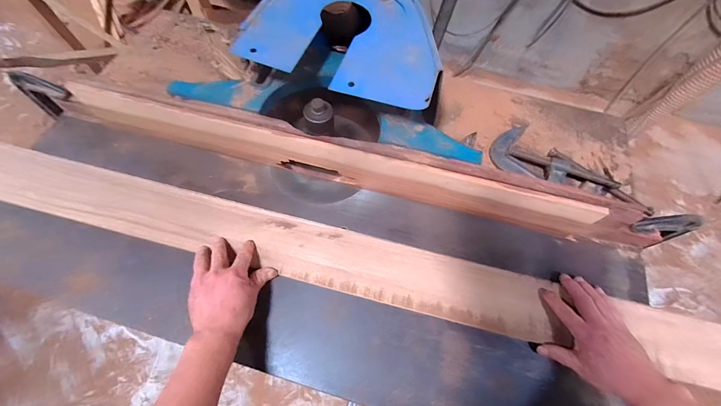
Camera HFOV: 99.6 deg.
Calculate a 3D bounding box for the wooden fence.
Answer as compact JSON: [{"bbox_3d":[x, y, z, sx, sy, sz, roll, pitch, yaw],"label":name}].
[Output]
[{"bbox_3d":[-0.017,-0.070,0.523,0.970,0.105,0.035,13,64,4],"label":"wooden fence"}]

